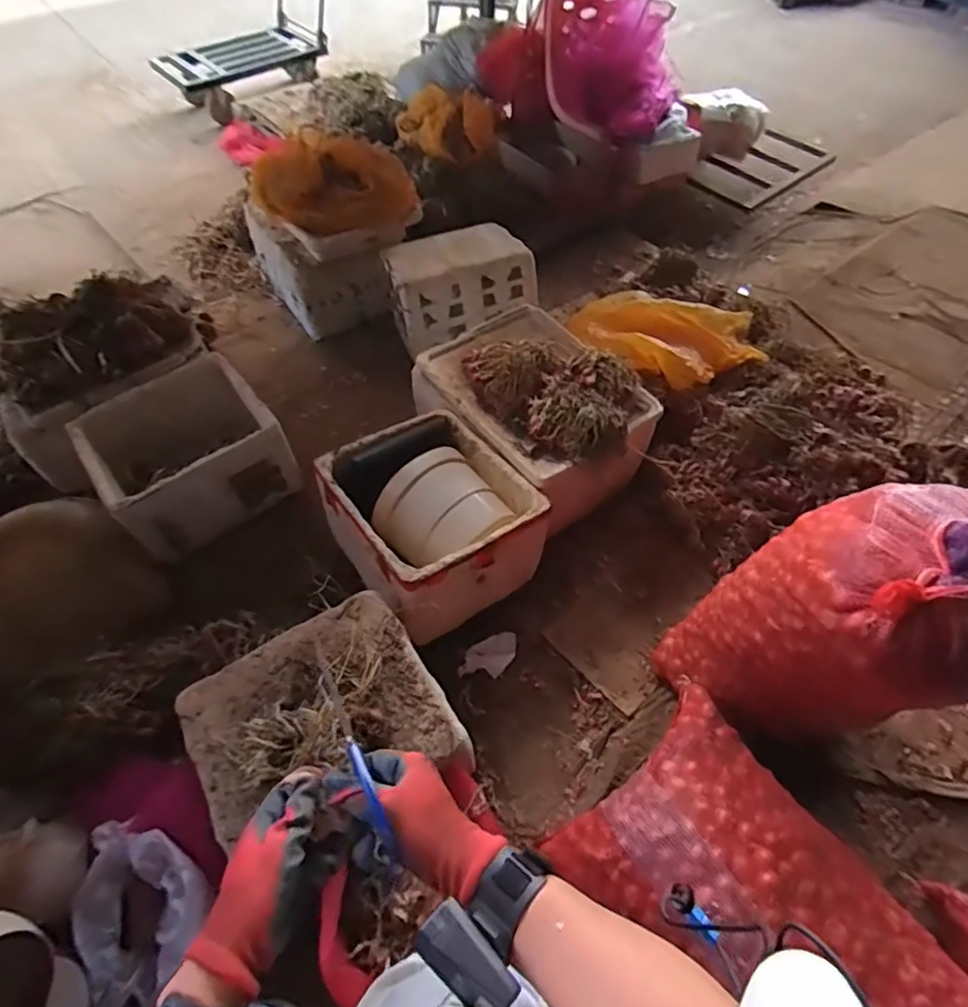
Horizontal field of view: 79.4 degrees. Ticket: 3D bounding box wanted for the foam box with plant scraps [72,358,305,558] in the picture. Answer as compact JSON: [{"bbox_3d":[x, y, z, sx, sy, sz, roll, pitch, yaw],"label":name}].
[{"bbox_3d":[-0.842,-0.137,1.671,0.464,0.246,0.431,-37,63,-22],"label":"foam box with plant scraps"}]

